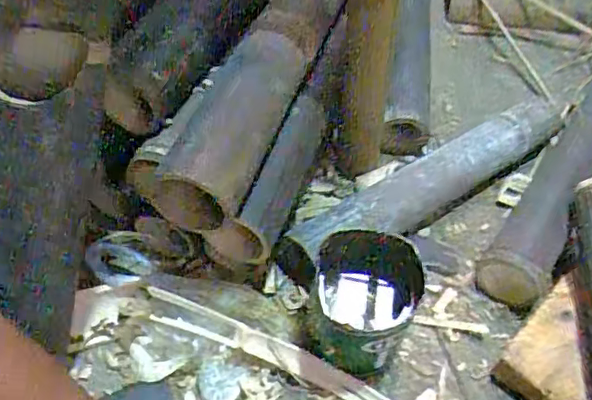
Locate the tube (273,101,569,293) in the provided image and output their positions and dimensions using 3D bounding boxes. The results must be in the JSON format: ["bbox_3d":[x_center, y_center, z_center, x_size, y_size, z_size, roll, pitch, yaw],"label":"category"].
[{"bbox_3d":[0.167,-0.028,0.681,0.434,0.066,0.071,-28,58,-23],"label":"tube"}]

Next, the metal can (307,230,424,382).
[{"bbox_3d":[0.060,0.105,0.544,0.089,0.131,0.090,2,51,-2],"label":"metal can"}]

